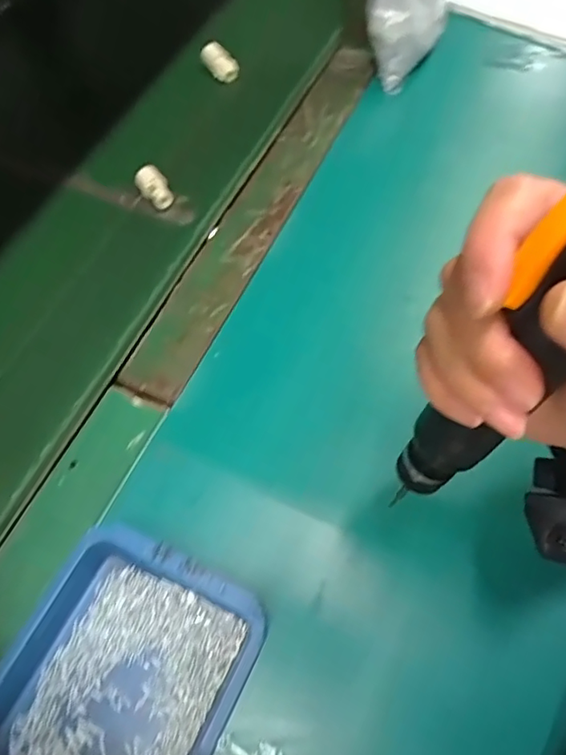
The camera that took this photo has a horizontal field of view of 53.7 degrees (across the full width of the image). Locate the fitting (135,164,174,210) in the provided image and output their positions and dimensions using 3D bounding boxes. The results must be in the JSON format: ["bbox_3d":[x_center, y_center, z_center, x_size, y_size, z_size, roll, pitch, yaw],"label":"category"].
[{"bbox_3d":[-0.113,-0.167,0.491,0.022,0.018,0.041,-29,63,-14],"label":"fitting"}]

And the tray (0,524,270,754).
[{"bbox_3d":[-0.088,0.161,0.298,0.124,0.024,0.140,25,63,16],"label":"tray"}]

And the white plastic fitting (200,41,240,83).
[{"bbox_3d":[-0.065,-0.327,0.586,0.027,0.022,0.044,-39,85,-10],"label":"white plastic fitting"}]

